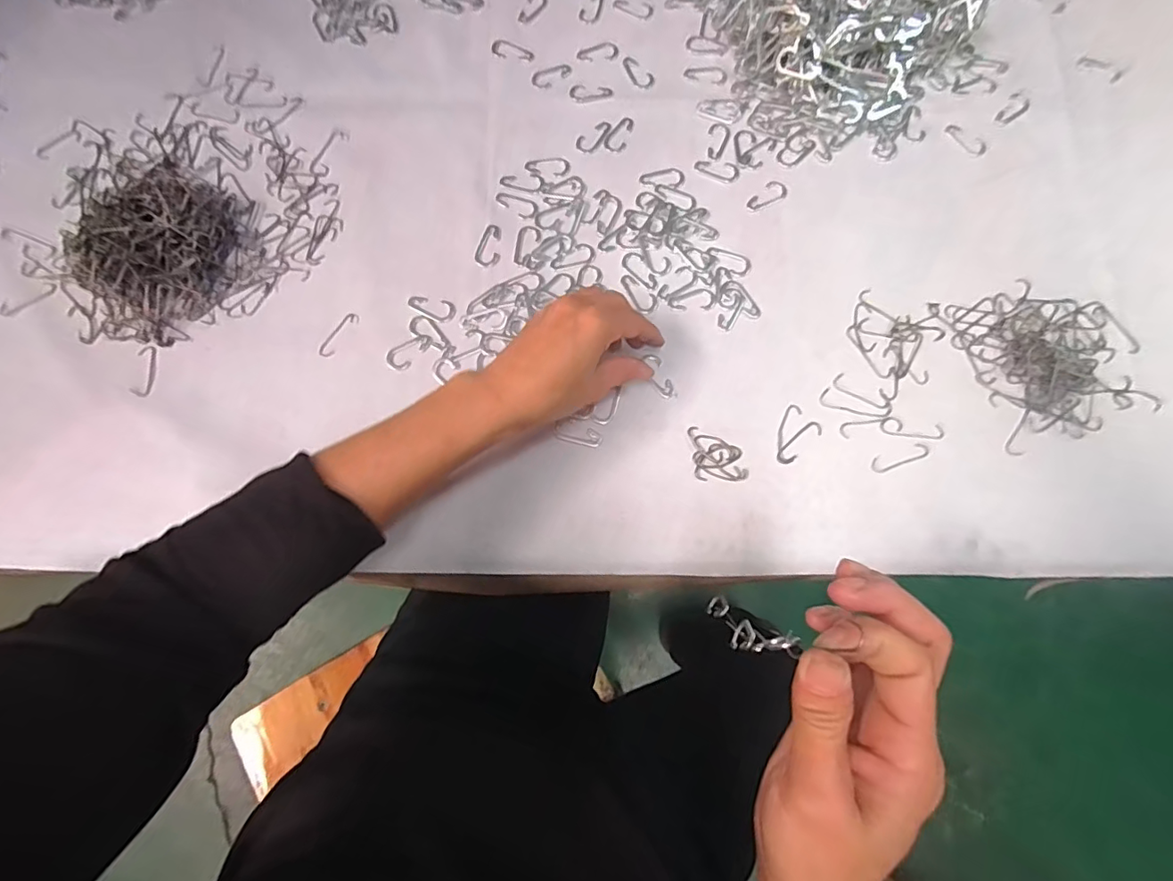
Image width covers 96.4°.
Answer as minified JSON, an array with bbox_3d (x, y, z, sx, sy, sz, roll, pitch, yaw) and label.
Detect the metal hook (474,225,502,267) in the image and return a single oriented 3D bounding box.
[{"bbox_3d":[-0.077,-0.157,0.422,0.019,0.004,0.036,16,78,4],"label":"metal hook"}]

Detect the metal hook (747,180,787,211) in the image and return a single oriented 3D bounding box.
[{"bbox_3d":[0.148,-0.200,0.429,0.036,0.004,0.019,-36,80,-7],"label":"metal hook"}]

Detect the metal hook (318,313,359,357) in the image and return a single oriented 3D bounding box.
[{"bbox_3d":[-0.190,-0.081,0.402,0.010,0.004,0.041,32,80,7],"label":"metal hook"}]

